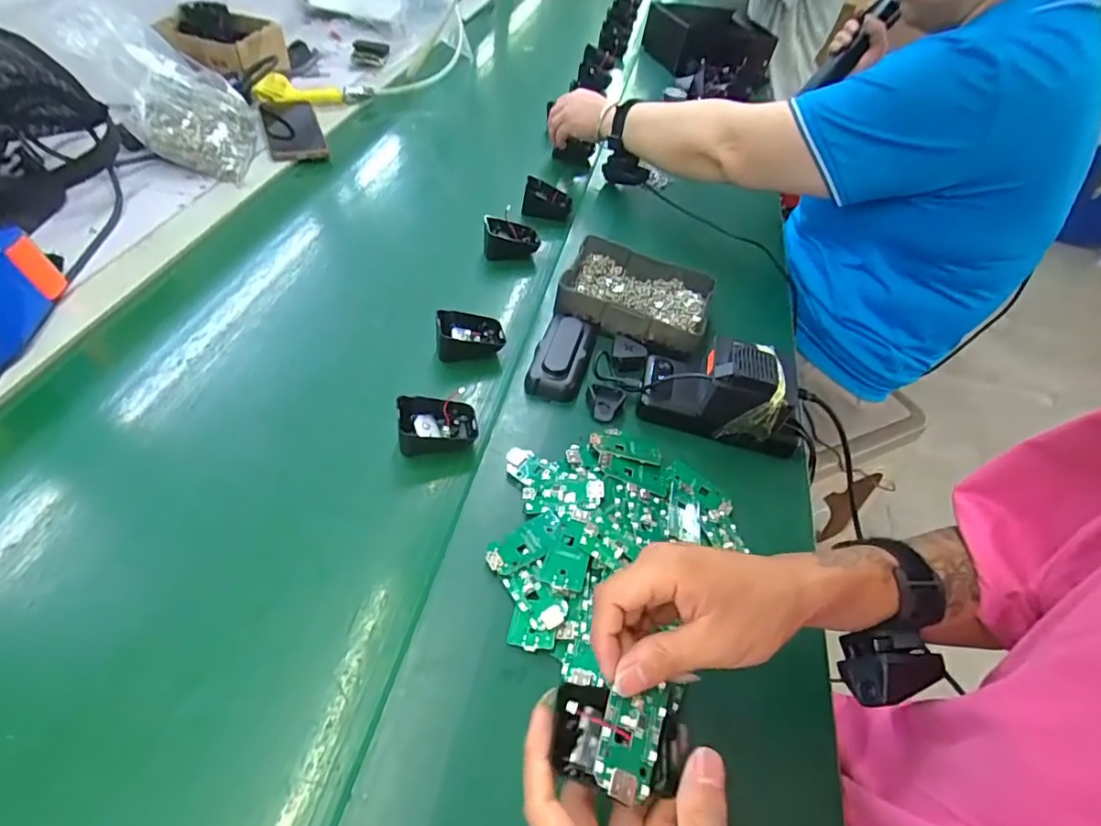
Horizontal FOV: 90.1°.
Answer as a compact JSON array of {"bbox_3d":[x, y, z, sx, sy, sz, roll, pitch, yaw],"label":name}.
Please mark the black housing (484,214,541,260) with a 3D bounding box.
[{"bbox_3d":[-0.048,-0.214,0.678,0.068,0.044,0.034,-3,50,-9],"label":"black housing"}]

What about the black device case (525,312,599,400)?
[{"bbox_3d":[0.013,-0.063,0.555,0.054,0.024,0.114,13,49,5],"label":"black device case"}]

